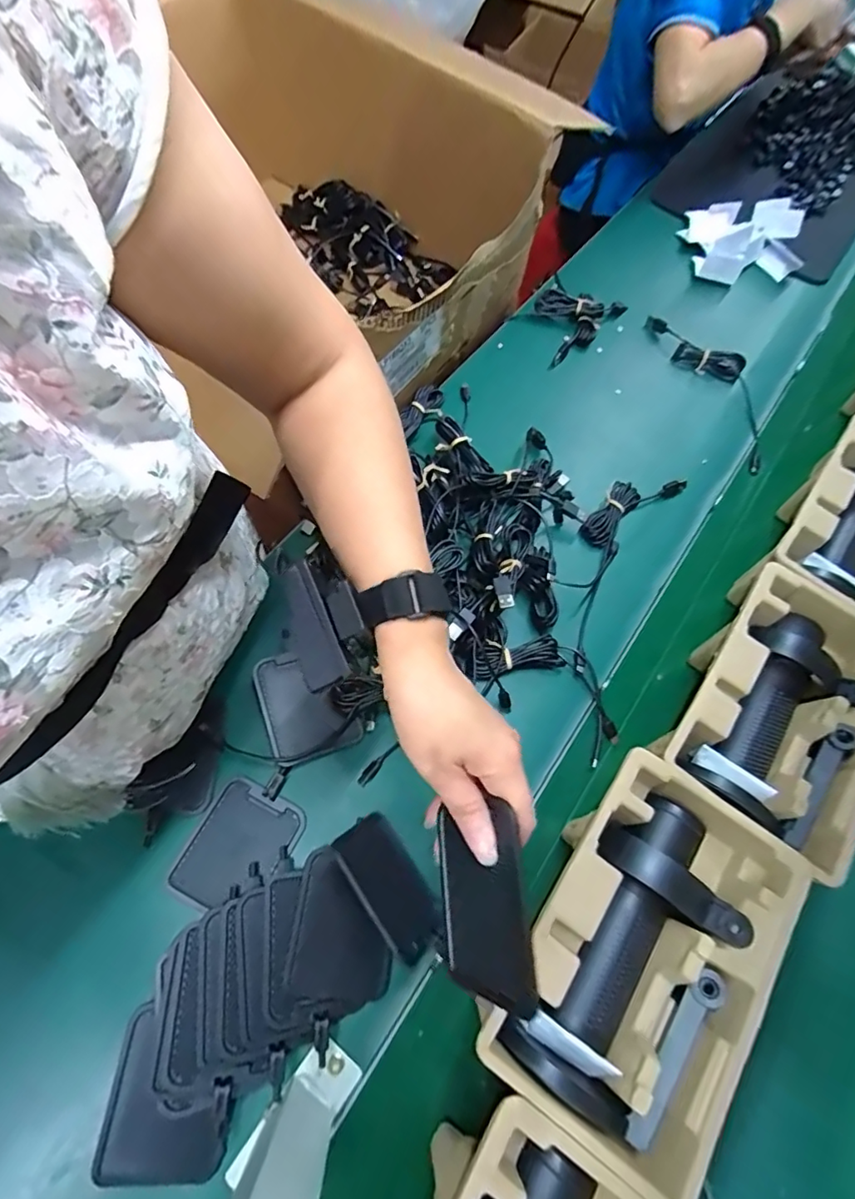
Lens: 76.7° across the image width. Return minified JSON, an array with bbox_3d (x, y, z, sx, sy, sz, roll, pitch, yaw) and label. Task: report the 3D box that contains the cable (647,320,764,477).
[{"bbox_3d":[0.379,-0.281,0.694,0.087,0.024,0.252,-16,65,-5],"label":"cable"}]

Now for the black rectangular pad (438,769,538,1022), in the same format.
[{"bbox_3d":[0.028,0.166,0.297,0.010,0.076,0.095,6,69,-30],"label":"black rectangular pad"}]

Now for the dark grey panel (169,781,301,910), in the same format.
[{"bbox_3d":[-0.157,0.206,0.447,0.074,0.010,0.097,28,69,14],"label":"dark grey panel"}]

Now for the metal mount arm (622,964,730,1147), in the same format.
[{"bbox_3d":[0.159,0.292,0.348,0.019,0.022,0.109,34,70,16],"label":"metal mount arm"}]

